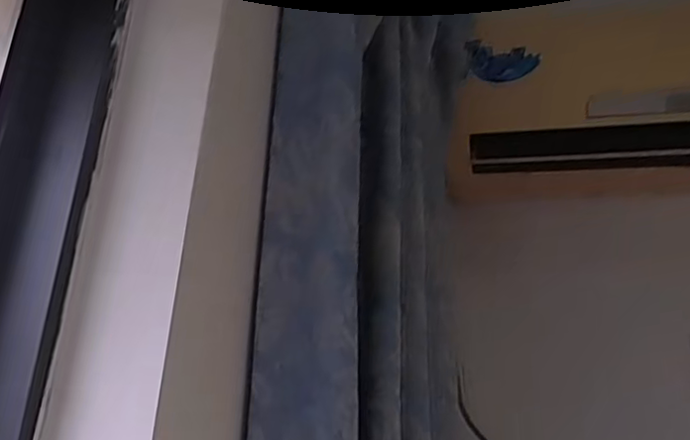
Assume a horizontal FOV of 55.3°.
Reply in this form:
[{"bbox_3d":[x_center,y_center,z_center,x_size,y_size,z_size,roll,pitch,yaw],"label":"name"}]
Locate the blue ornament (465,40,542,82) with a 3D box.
[{"bbox_3d":[0.225,-0.225,0.951,0.102,0.052,0.018,16,20,20],"label":"blue ornament"}]

